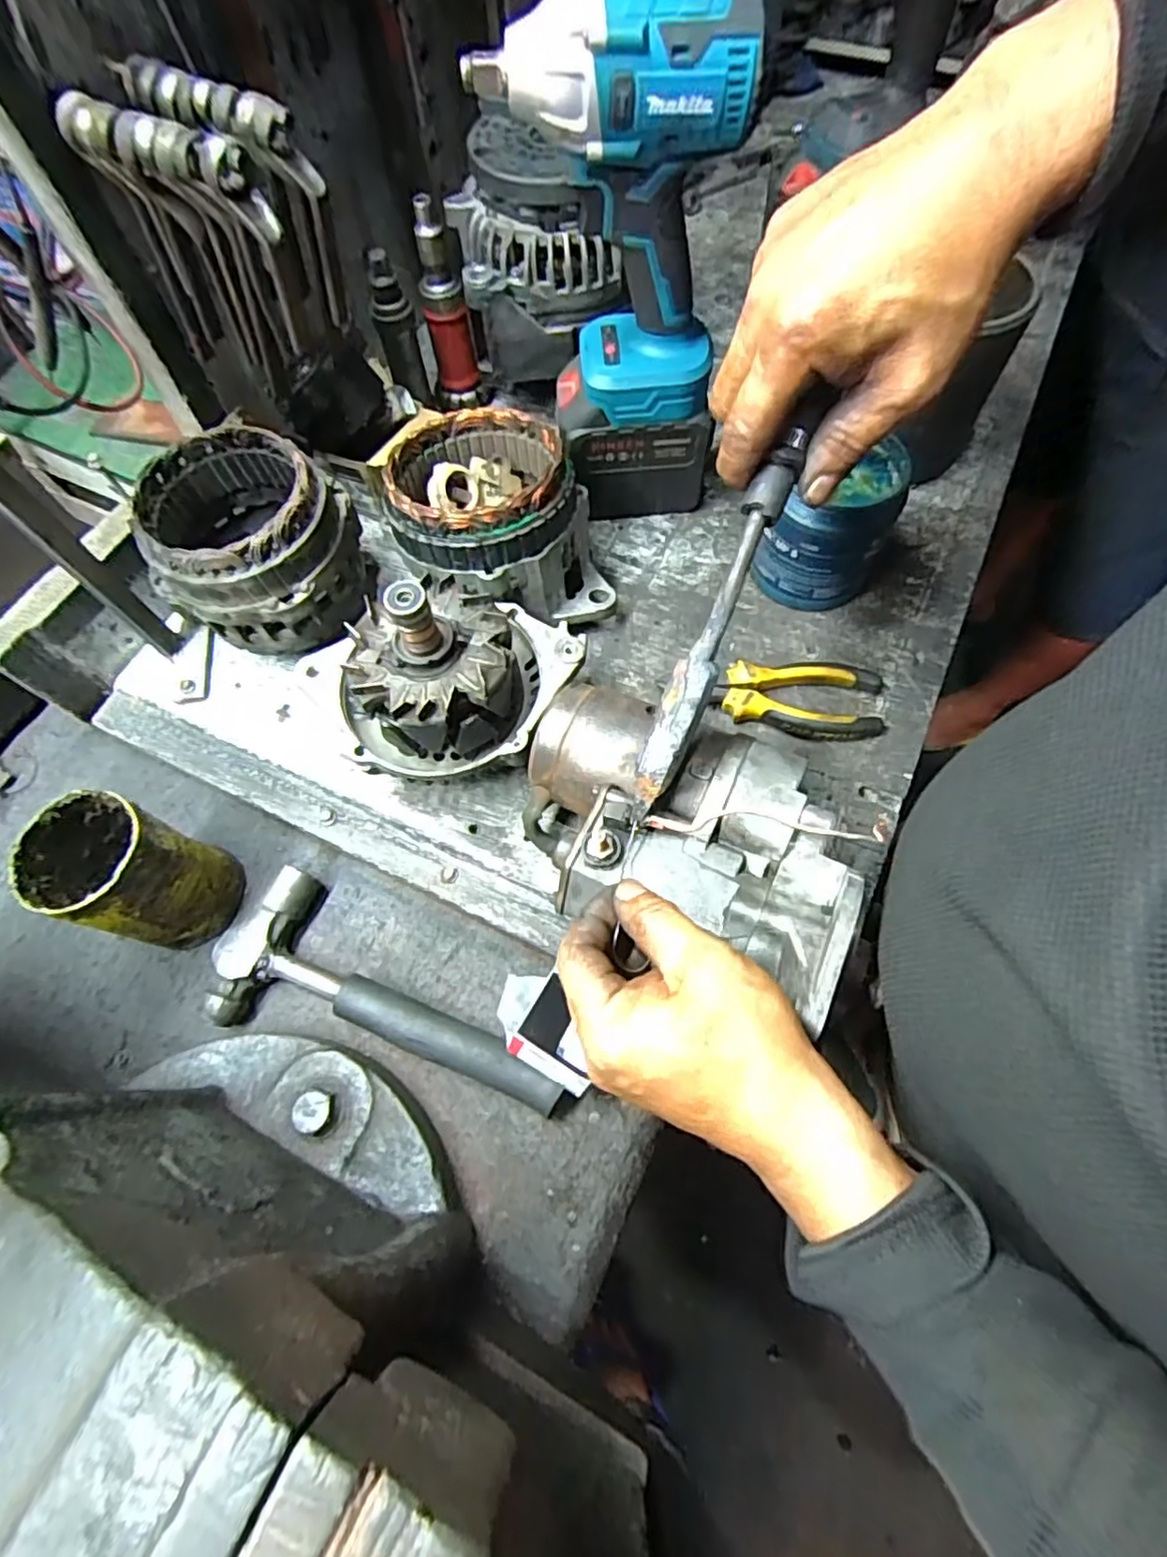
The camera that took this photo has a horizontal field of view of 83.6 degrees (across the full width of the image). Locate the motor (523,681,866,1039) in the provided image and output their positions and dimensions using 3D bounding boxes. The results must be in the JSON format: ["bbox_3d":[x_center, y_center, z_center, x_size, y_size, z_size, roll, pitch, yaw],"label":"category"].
[{"bbox_3d":[0.051,0.031,0.378,0.198,0.099,0.124,27,70,14],"label":"motor"}]

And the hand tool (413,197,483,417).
[{"bbox_3d":[-0.115,-0.386,0.545,0.034,0.150,0.027,-14,67,-3],"label":"hand tool"}]

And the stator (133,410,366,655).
[{"bbox_3d":[-0.229,-0.168,0.461,0.125,0.089,0.131,-18,67,-5],"label":"stator"}]

